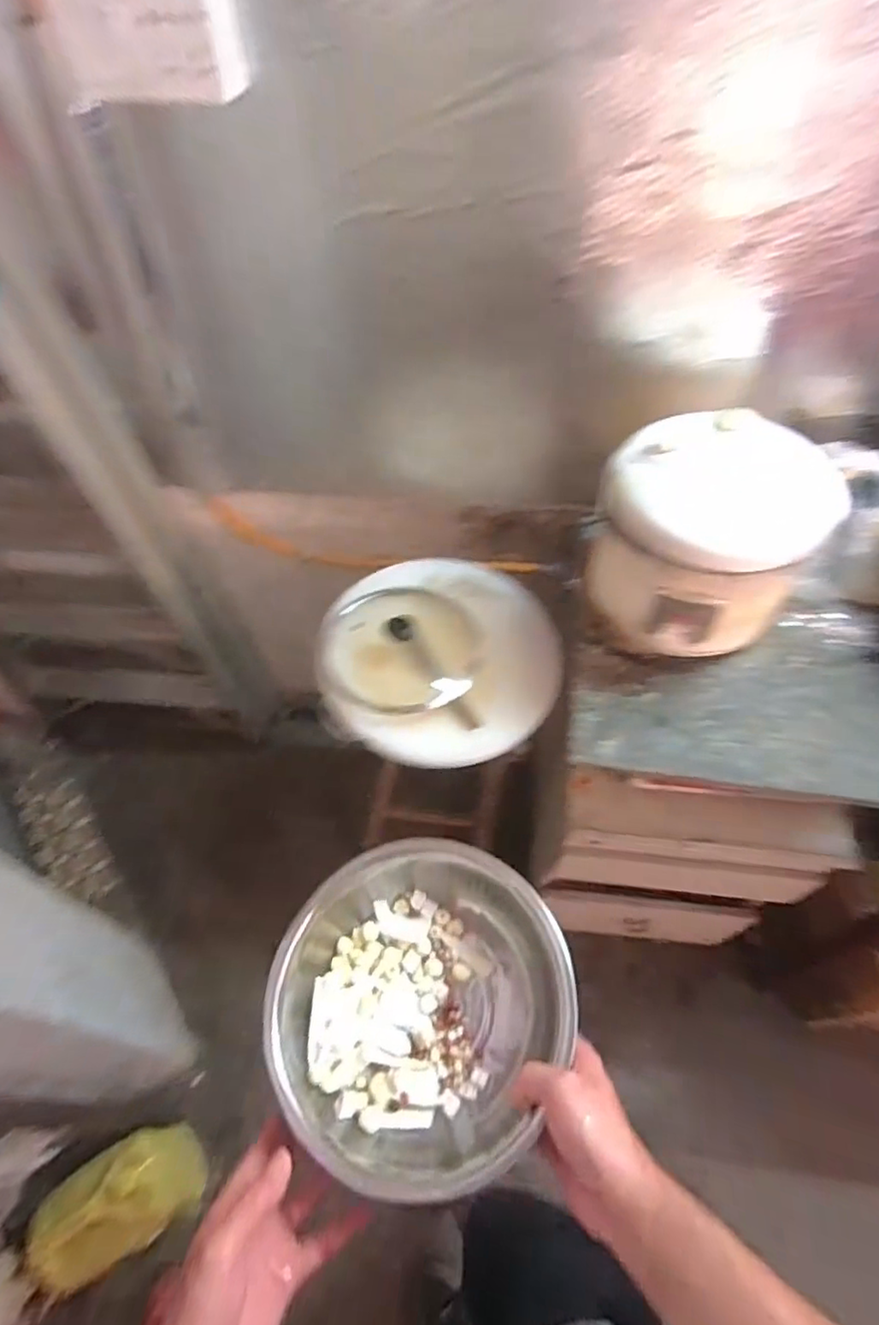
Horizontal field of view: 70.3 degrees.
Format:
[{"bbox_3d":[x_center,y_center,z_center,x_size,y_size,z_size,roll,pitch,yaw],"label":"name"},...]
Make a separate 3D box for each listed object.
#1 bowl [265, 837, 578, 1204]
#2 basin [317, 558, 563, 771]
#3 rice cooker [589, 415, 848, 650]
[{"bbox_3d":[-0.017,0.278,0.514,0.226,0.103,0.228,0,59,-1],"label":"bowl"},{"bbox_3d":[0.004,-0.024,0.951,0.350,0.076,0.347,0,59,-1],"label":"basin"},{"bbox_3d":[0.361,-0.169,0.842,0.273,0.211,0.246,-11,59,-8],"label":"rice cooker"}]

